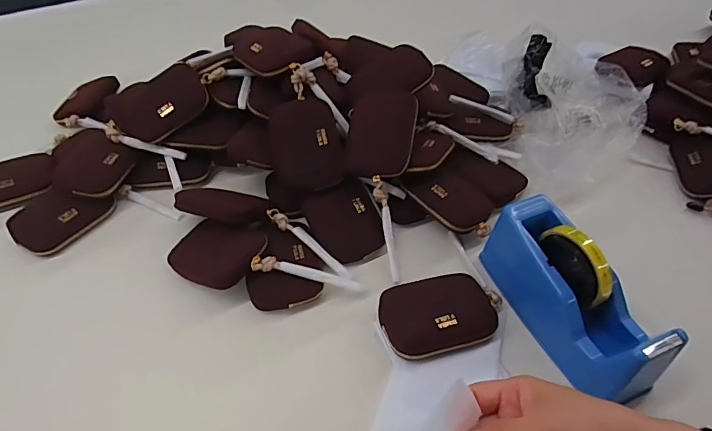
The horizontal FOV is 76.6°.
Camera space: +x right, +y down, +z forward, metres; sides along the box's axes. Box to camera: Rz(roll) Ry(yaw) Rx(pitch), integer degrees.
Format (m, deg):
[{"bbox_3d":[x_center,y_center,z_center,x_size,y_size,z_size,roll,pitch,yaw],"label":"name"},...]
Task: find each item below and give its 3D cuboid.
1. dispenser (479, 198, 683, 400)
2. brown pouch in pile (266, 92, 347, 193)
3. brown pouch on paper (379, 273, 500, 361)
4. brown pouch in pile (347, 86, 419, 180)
[{"bbox_3d":[0.217,0.075,0.451,0.070,0.101,0.201,-16,50,-13],"label":"dispenser"},{"bbox_3d":[-0.065,-0.090,0.572,0.089,0.021,0.120,-20,84,7],"label":"brown pouch in pile"},{"bbox_3d":[0.090,0.105,0.476,0.125,0.034,0.081,-13,49,-10],"label":"brown pouch on paper"},{"bbox_3d":[0.032,-0.103,0.567,0.083,0.011,0.115,4,78,17],"label":"brown pouch in pile"}]

